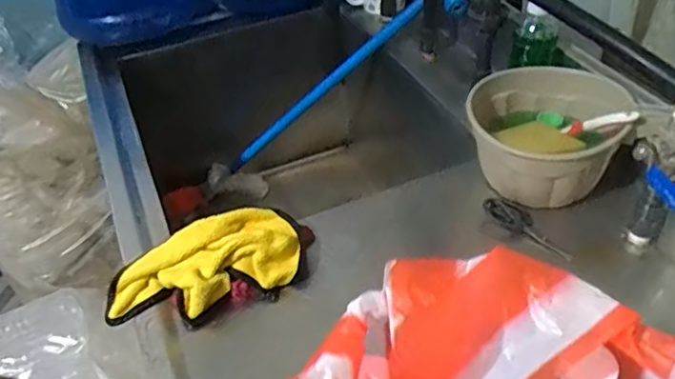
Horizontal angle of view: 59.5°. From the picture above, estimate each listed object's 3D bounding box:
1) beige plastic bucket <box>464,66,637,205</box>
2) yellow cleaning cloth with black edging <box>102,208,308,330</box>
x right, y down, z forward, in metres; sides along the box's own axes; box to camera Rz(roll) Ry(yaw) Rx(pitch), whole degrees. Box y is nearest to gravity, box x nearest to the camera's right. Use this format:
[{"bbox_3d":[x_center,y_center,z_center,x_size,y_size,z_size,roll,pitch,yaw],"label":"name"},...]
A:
[{"bbox_3d":[0.248,-0.074,0.718,0.173,0.107,0.168,-2,43,2],"label":"beige plastic bucket"},{"bbox_3d":[-0.146,0.085,0.651,0.222,0.050,0.097,-17,44,-14],"label":"yellow cleaning cloth with black edging"}]

